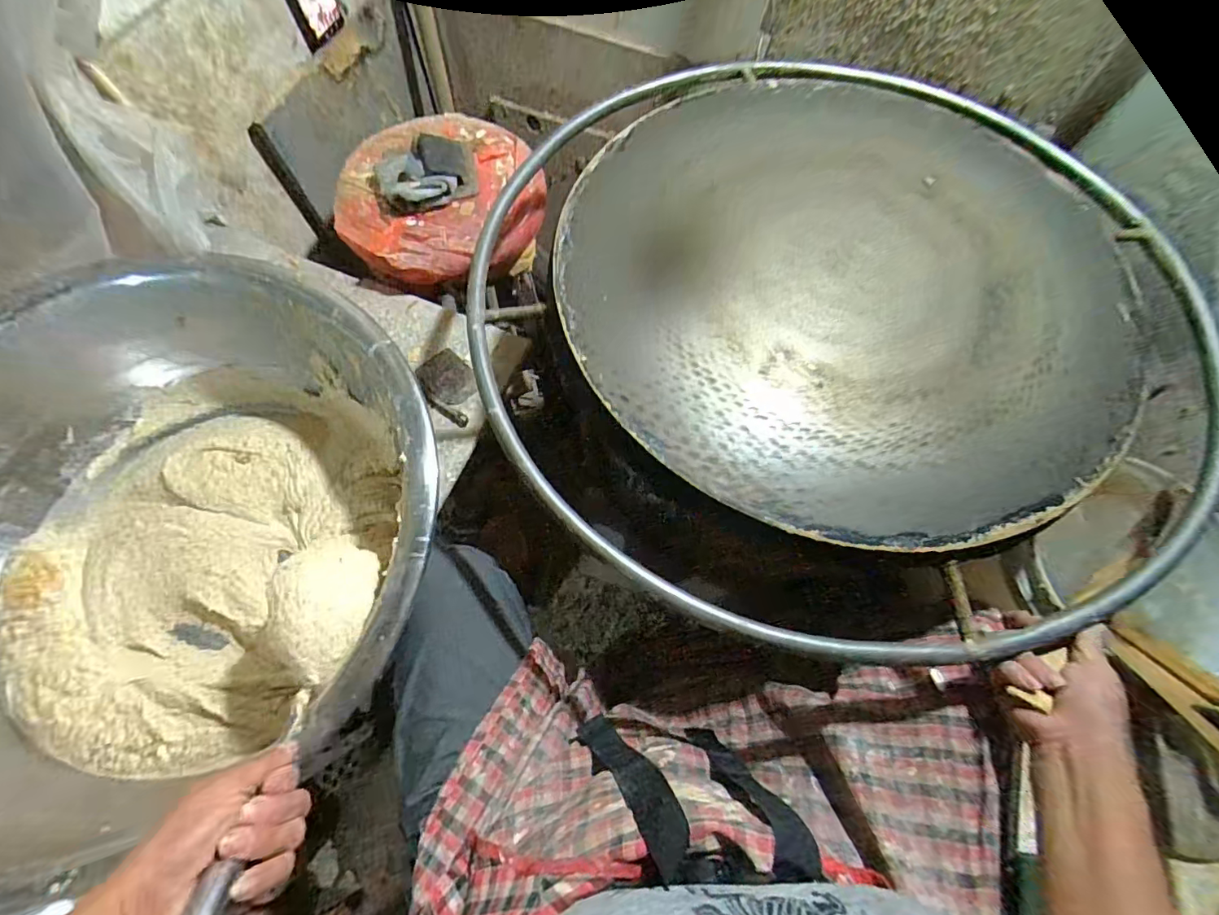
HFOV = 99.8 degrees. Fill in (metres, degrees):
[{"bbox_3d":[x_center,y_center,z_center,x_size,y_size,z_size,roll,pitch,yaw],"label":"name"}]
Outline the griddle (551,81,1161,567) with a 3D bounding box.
[{"bbox_3d":[0.272,-0.211,0.586,0.626,0.043,0.603,0,67,0],"label":"griddle"}]

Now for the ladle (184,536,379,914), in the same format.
[{"bbox_3d":[-0.238,0.195,0.373,0.077,0.066,0.344,-14,31,-6],"label":"ladle"}]

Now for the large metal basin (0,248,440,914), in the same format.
[{"bbox_3d":[-0.483,0.068,0.553,0.567,0.182,0.557,0,67,0],"label":"large metal basin"}]

